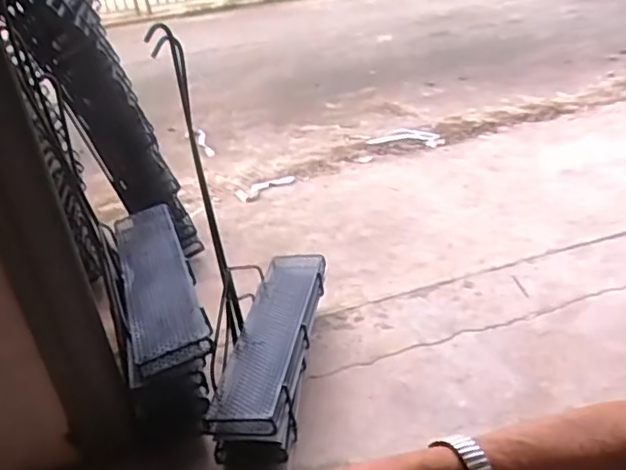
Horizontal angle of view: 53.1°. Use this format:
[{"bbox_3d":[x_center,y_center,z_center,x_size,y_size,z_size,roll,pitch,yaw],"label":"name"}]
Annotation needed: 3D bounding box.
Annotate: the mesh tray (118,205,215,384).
[{"bbox_3d":[-0.378,0.088,1.513,0.172,0.056,0.702,-14,30,-11],"label":"mesh tray"}]

